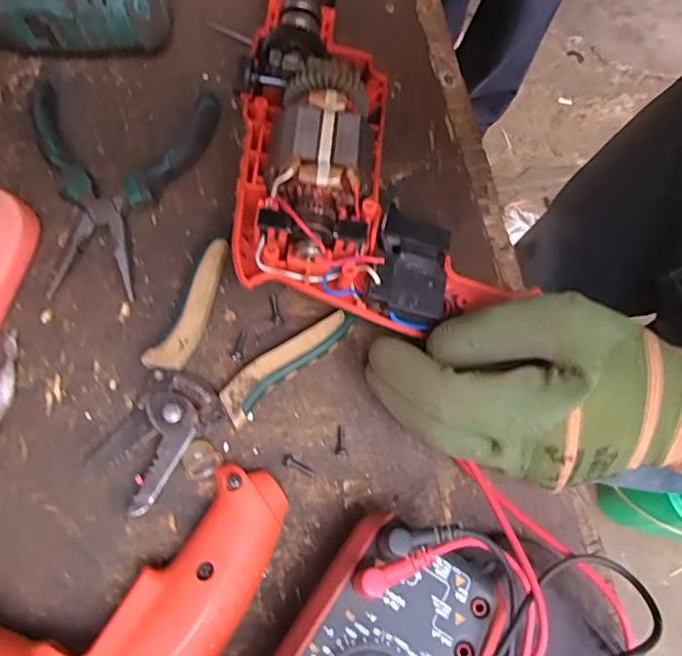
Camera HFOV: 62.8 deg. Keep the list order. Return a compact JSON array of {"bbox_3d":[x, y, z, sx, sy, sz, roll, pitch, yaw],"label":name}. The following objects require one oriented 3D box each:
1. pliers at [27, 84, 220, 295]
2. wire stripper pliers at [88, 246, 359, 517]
[{"bbox_3d":[-0.138,-0.087,0.334,0.107,0.024,0.135,6,67,-3],"label":"pliers"},{"bbox_3d":[-0.078,0.016,0.306,0.145,0.013,0.090,-41,74,-17],"label":"wire stripper pliers"}]

